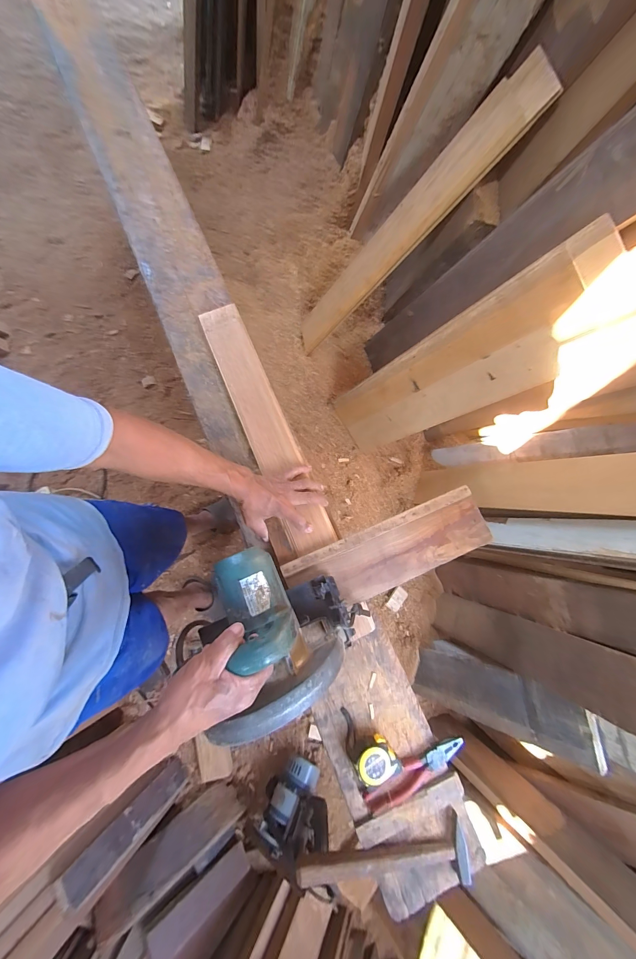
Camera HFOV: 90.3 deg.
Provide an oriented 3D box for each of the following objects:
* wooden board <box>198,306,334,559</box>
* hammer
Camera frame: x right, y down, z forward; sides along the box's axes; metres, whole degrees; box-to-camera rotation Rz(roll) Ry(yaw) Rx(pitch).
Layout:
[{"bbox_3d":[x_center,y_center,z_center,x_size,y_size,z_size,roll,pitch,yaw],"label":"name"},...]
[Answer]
[{"bbox_3d":[-0.113,-0.122,0.655,0.087,0.021,0.563,-24,79,-4],"label":"wooden board"},{"bbox_3d":[0.109,0.634,0.515,0.276,0.027,0.079,-15,77,-2],"label":"hammer"}]

